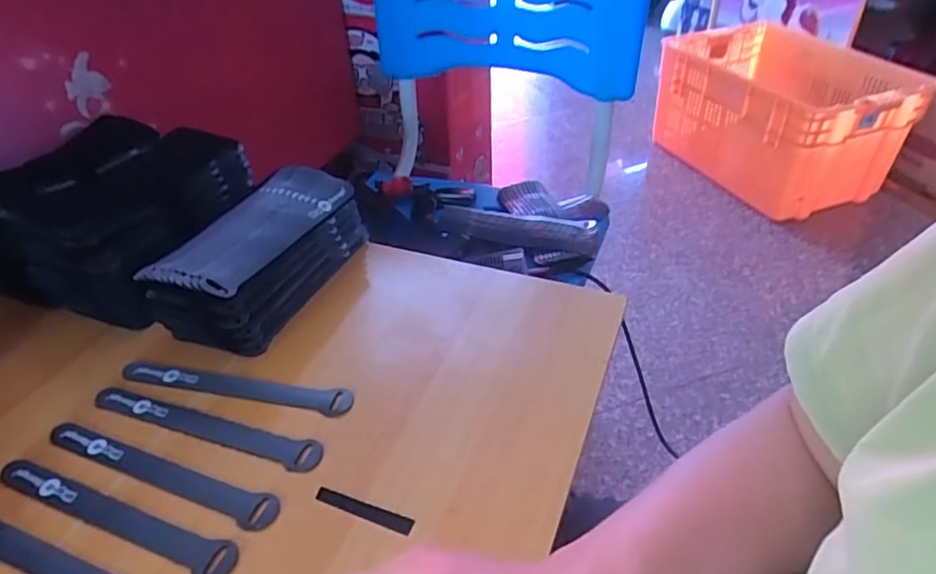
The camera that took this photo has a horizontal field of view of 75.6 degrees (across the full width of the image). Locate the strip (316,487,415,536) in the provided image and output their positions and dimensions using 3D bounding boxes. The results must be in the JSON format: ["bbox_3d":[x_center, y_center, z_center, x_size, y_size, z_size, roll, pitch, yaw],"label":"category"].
[{"bbox_3d":[-0.068,0.143,0.391,0.069,0.004,0.012,12,42,21],"label":"strip"}]

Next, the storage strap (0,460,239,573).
[{"bbox_3d":[-0.239,0.150,0.401,0.204,0.004,0.023,12,42,21],"label":"storage strap"}]

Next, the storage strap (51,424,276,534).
[{"bbox_3d":[-0.218,0.129,0.423,0.201,0.004,0.023,11,41,20],"label":"storage strap"}]

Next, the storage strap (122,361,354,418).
[{"bbox_3d":[-0.188,0.078,0.481,0.202,0.004,0.024,7,40,15],"label":"storage strap"}]

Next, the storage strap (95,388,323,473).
[{"bbox_3d":[-0.199,0.103,0.453,0.201,0.004,0.024,11,41,20],"label":"storage strap"}]

